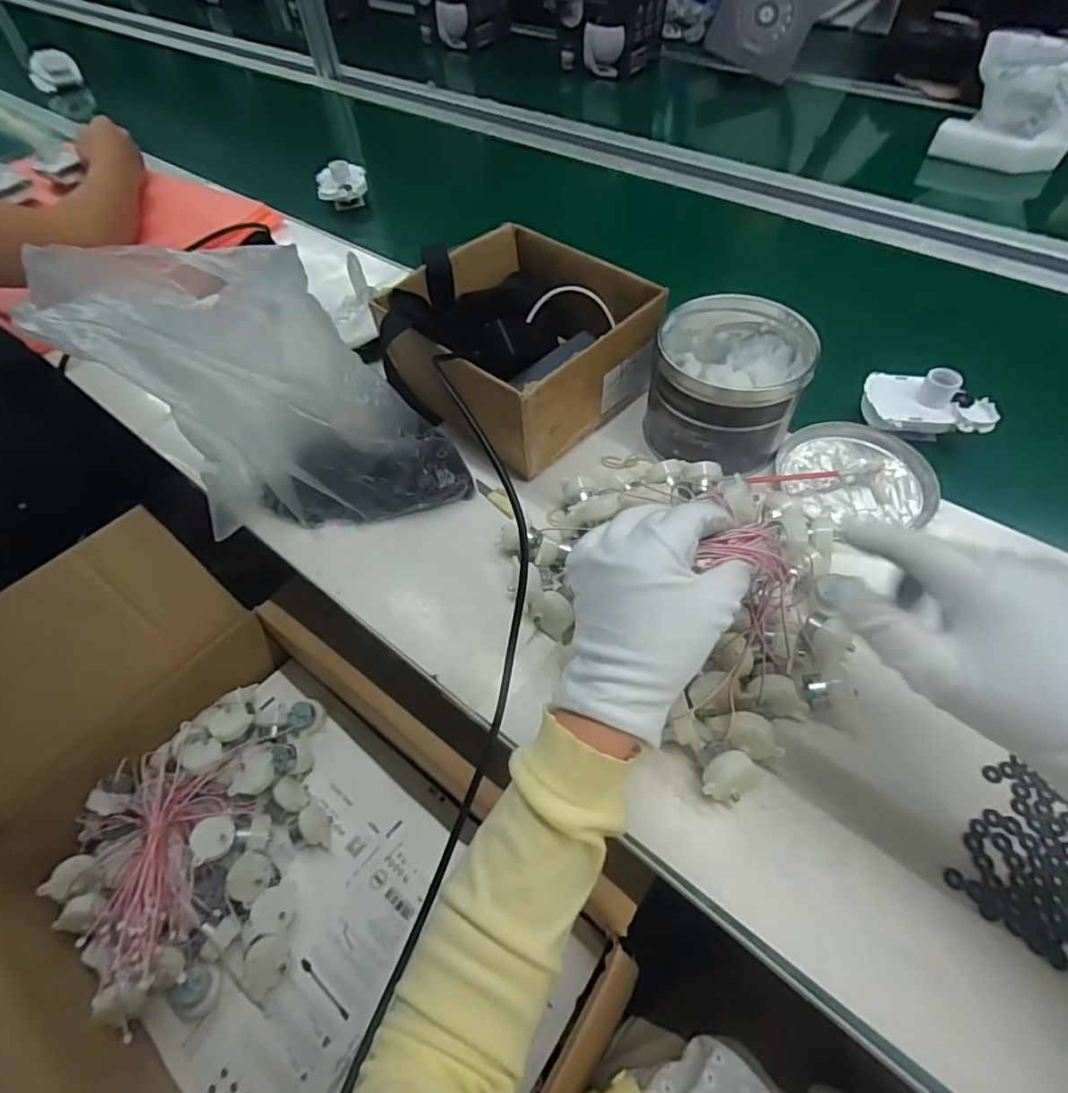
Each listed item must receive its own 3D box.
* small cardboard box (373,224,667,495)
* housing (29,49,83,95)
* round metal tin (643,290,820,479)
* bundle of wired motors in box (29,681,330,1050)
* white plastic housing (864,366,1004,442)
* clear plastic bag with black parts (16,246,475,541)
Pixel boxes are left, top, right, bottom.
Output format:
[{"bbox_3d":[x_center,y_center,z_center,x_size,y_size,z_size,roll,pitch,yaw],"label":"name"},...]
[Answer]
[{"bbox_3d":[-0.019,-0.194,0.525,0.208,0.103,0.213,-38,62,-21],"label":"small cardboard box"},{"bbox_3d":[-1.059,-1.047,1.208,0.099,0.063,0.034,-38,62,-21],"label":"housing"},{"bbox_3d":[0.170,-0.147,0.489,0.125,0.098,0.134,-1,55,2],"label":"round metal tin"},{"bbox_3d":[-0.289,0.238,0.461,0.202,0.088,0.242,5,56,6],"label":"bundle of wired motors in box"},{"bbox_3d":[0.359,-0.132,0.503,0.103,0.051,0.068,13,57,12],"label":"white plastic housing"},{"bbox_3d":[-0.211,-0.115,0.438,0.270,0.181,0.167,25,60,19],"label":"clear plastic bag with black parts"}]

